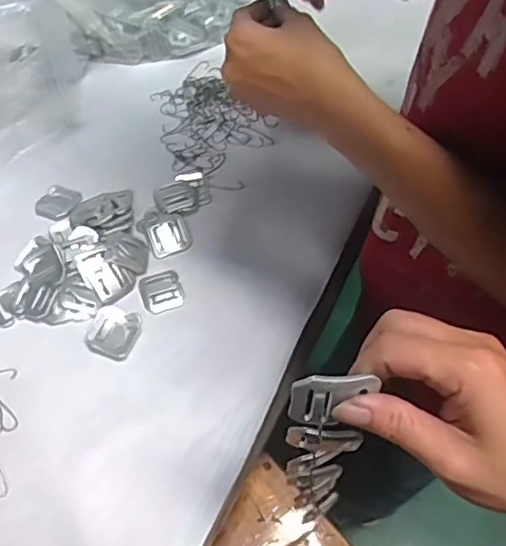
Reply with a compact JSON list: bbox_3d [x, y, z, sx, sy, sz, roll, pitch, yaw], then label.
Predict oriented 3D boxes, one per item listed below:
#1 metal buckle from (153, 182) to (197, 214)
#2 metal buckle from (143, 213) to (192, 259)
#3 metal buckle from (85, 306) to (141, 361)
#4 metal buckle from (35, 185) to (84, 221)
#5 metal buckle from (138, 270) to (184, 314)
[{"bbox_3d":[-0.081,-0.079,0.621,0.042,0.011,0.040,-16,58,-11],"label":"metal buckle"},{"bbox_3d":[-0.085,-0.038,0.598,0.041,0.008,0.043,-16,58,-10],"label":"metal buckle"},{"bbox_3d":[-0.128,0.054,0.542,0.044,0.006,0.047,15,58,9],"label":"metal buckle"},{"bbox_3d":[-0.204,-0.073,0.622,0.042,0.005,0.044,21,59,13],"label":"metal buckle"},{"bbox_3d":[-0.087,0.017,0.566,0.038,0.004,0.042,-18,58,-12],"label":"metal buckle"}]

